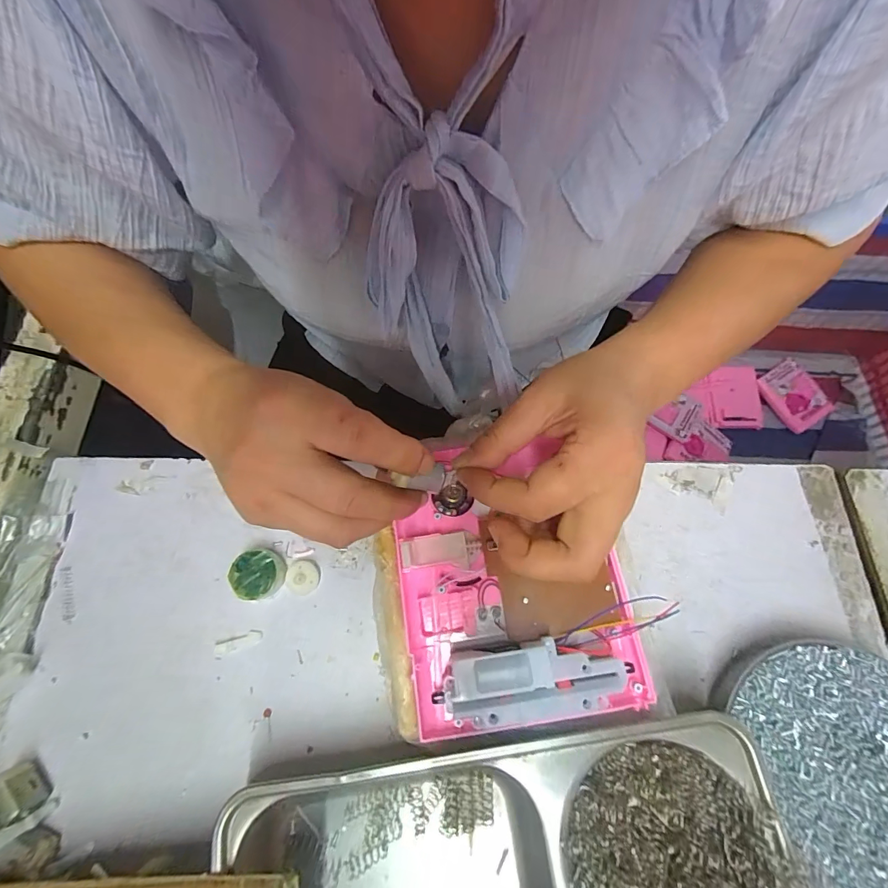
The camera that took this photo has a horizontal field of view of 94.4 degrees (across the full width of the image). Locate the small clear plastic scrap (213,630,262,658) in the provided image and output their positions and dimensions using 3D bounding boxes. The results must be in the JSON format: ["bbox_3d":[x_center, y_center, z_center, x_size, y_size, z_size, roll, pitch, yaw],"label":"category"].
[{"bbox_3d":[-0.139,0.134,0.276,0.031,0.004,0.009,-20,70,-8],"label":"small clear plastic scrap"}]

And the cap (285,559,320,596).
[{"bbox_3d":[-0.100,0.093,0.288,0.023,0.007,0.023,0,68,0],"label":"cap"}]

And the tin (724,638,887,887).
[{"bbox_3d":[0.236,0.184,0.236,0.115,0.025,0.130,-15,69,-6],"label":"tin"}]

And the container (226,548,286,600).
[{"bbox_3d":[-0.129,0.090,0.285,0.034,0.018,0.033,0,68,0],"label":"container"}]

